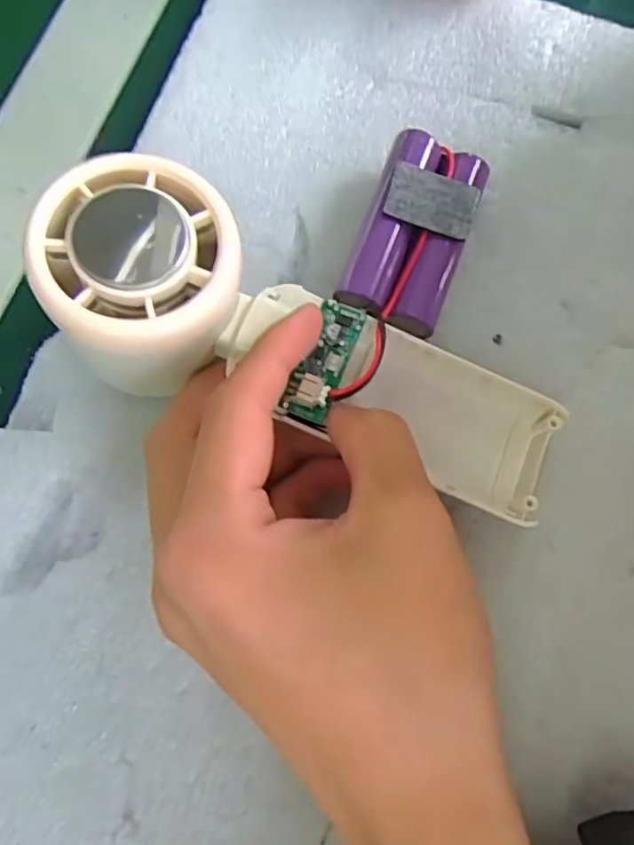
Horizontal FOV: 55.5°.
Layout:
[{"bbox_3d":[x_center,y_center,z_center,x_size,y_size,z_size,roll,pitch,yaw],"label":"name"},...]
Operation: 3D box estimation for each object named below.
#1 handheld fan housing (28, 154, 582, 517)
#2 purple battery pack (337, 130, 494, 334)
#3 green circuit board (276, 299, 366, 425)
[{"bbox_3d":[-0.001,-0.021,0.183,0.165,0.036,0.058,23,76,-20],"label":"handheld fan housing"},{"bbox_3d":[0.033,-0.065,0.207,0.034,0.026,0.070,21,77,5],"label":"purple battery pack"},{"bbox_3d":[0.003,-0.020,0.182,0.013,0.008,0.039,22,69,5],"label":"green circuit board"}]

